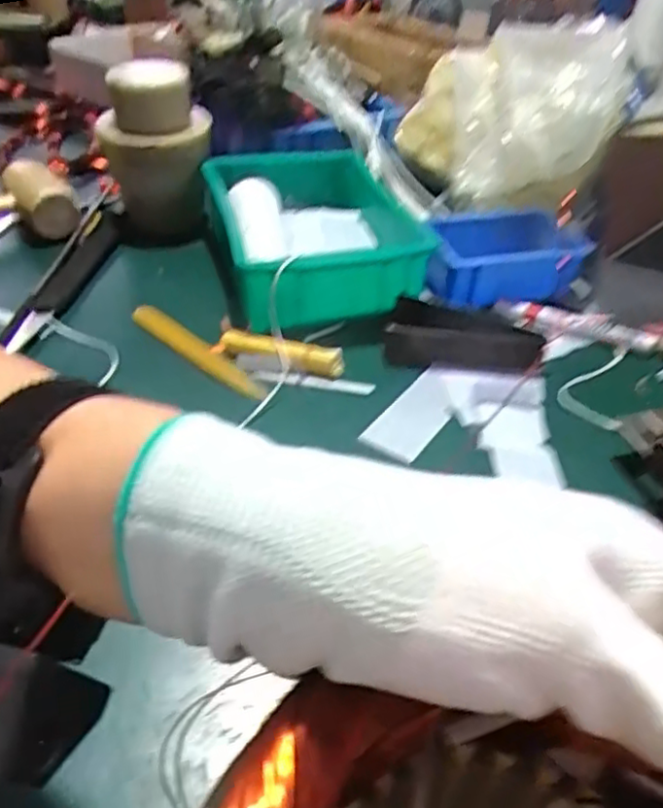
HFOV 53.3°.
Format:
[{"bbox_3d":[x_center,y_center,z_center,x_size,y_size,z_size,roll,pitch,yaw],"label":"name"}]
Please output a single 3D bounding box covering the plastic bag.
[{"bbox_3d":[0.169,-0.283,0.662,0.210,0.159,0.143,13,41,11],"label":"plastic bag"}]

